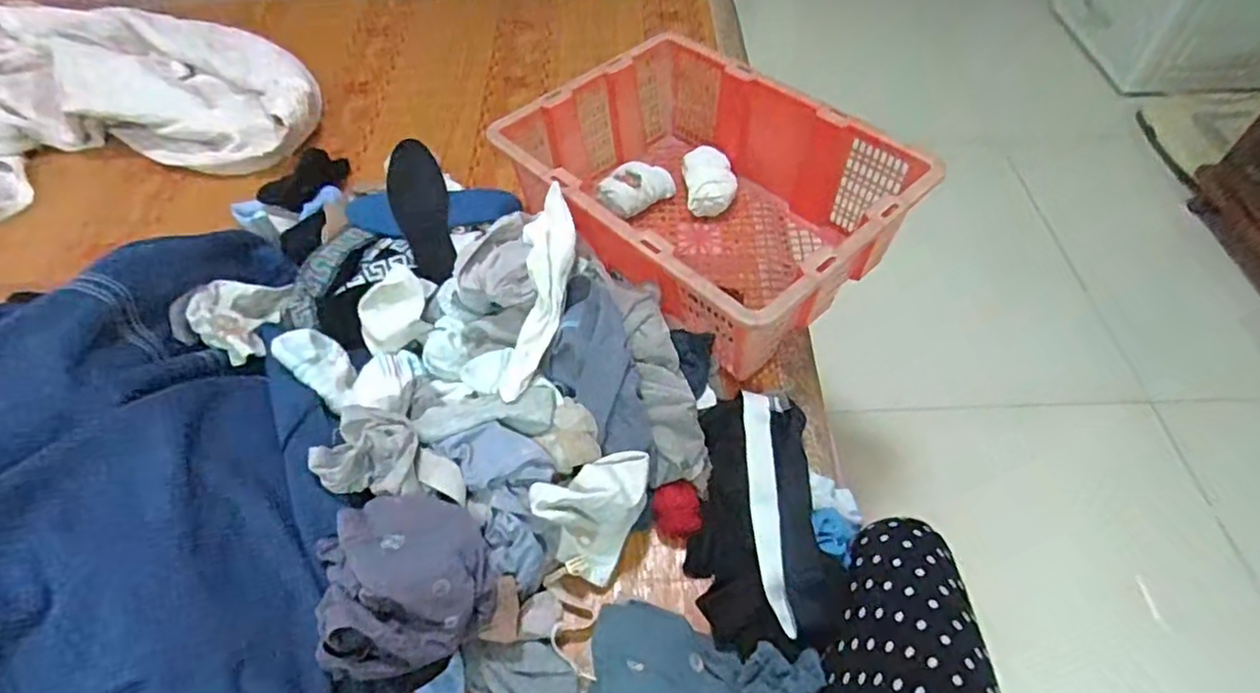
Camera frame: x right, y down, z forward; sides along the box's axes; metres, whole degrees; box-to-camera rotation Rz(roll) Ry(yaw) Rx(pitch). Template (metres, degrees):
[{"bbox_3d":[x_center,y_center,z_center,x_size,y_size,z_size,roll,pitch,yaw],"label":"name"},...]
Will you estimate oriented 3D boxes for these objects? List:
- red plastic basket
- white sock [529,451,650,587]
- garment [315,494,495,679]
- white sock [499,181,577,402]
[{"bbox_3d":[0.086,-0.204,0.849,0.469,0.181,0.337,37,64,26],"label":"red plastic basket"},{"bbox_3d":[-0.028,0.163,0.616,0.107,0.090,0.087,-21,56,-11],"label":"white sock"},{"bbox_3d":[-0.191,0.197,0.540,0.136,0.050,0.133,-2,54,2],"label":"garment"},{"bbox_3d":[-0.099,-0.065,0.691,0.073,0.084,0.252,8,75,4],"label":"white sock"}]

